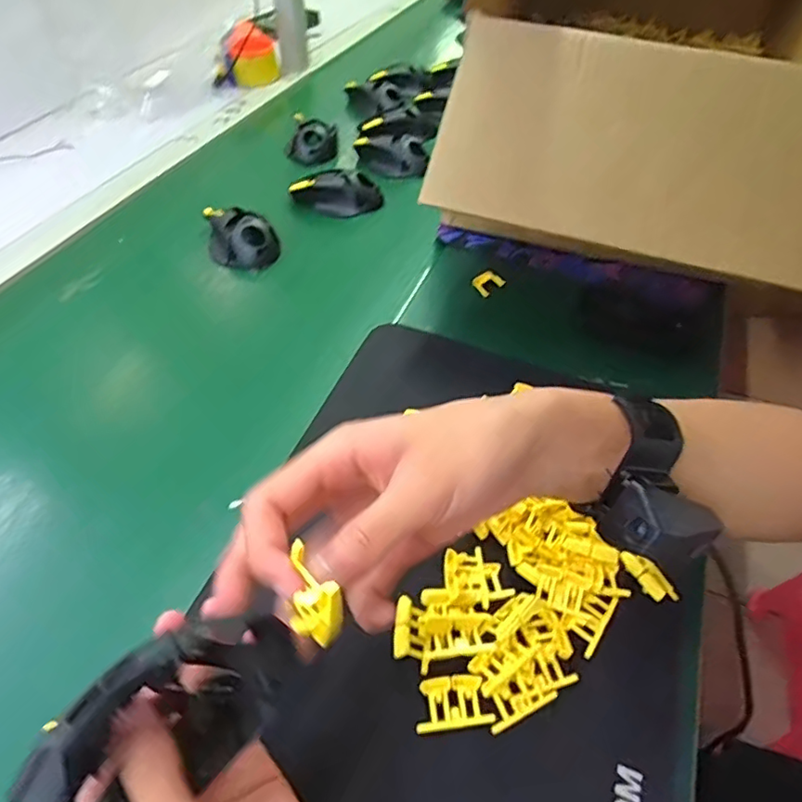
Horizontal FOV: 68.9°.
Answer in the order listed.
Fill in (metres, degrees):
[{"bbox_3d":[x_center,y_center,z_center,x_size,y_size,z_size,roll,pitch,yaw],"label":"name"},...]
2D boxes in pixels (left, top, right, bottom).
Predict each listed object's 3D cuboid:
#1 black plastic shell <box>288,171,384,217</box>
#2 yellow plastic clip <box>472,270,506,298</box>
[{"bbox_3d":[-0.080,-0.256,0.715,0.106,0.036,0.045,6,47,5],"label":"black plastic shell"},{"bbox_3d":[0.089,-0.124,0.605,0.027,0.010,0.027,-30,54,-24],"label":"yellow plastic clip"}]

